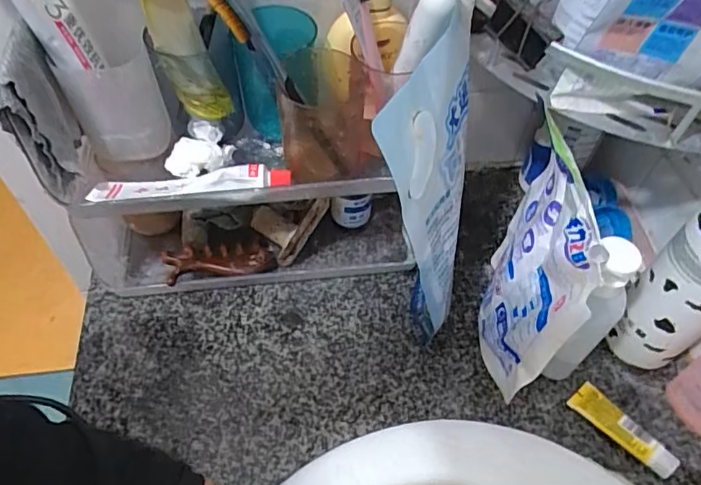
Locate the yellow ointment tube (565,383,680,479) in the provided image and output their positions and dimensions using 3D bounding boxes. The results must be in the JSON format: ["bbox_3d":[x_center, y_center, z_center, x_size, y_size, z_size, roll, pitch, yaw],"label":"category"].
[{"bbox_3d":[0.241,0.164,0.471,0.028,0.021,0.093,-35,61,-24],"label":"yellow ointment tube"}]

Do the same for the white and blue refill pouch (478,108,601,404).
[{"bbox_3d":[0.151,0.022,0.455,0.040,0.215,0.163,8,53,4],"label":"white and blue refill pouch"}]

